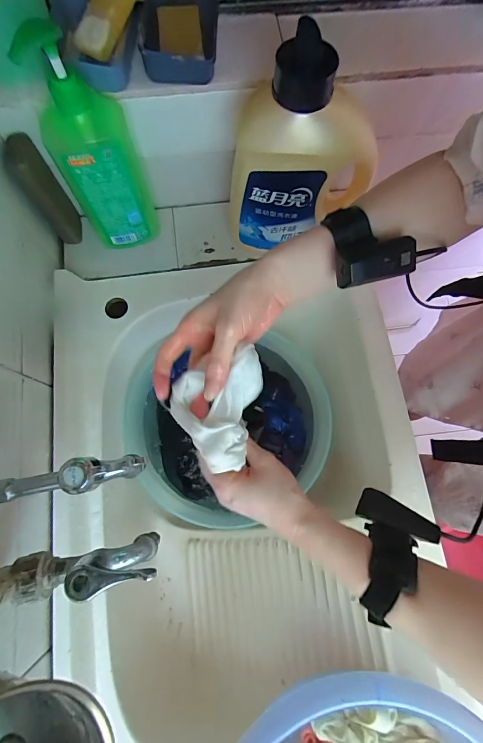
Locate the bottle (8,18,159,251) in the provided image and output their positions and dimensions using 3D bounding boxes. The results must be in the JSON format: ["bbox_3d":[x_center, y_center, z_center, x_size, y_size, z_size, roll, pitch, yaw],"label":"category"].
[{"bbox_3d":[-0.173,-0.259,0.421,0.097,0.250,0.066,-23,76,-8],"label":"bottle"}]

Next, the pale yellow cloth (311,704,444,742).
[{"bbox_3d":[0.142,0.376,0.352,0.137,0.035,0.054,25,75,5],"label":"pale yellow cloth"}]

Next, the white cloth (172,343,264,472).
[{"bbox_3d":[-0.027,0.029,0.319,0.081,0.036,0.107,13,75,2],"label":"white cloth"}]

